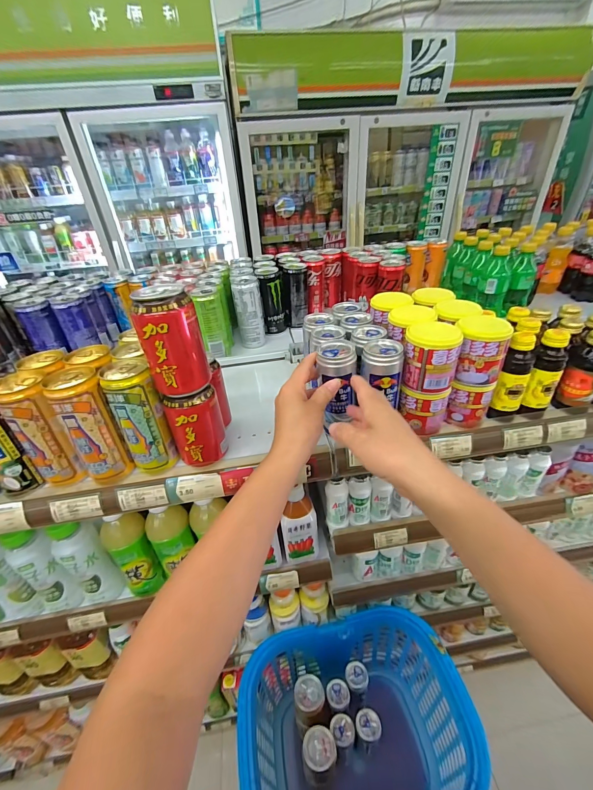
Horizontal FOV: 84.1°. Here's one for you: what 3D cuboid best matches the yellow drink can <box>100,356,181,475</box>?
[{"bbox_3d":[-0.193,0.030,0.412,0.054,0.139,0.053,-23,38,-25],"label":"yellow drink can"}]

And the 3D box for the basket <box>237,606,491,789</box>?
[{"bbox_3d":[0.110,0.673,0.688,0.409,0.268,0.285,-8,34,-5],"label":"basket"}]

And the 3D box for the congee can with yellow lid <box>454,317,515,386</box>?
[{"bbox_3d":[0.241,-0.060,0.433,0.060,0.070,0.056,10,37,19],"label":"congee can with yellow lid"}]

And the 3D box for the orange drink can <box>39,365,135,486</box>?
[{"bbox_3d":[-0.251,0.040,0.406,0.053,0.138,0.061,-31,42,-33],"label":"orange drink can"}]

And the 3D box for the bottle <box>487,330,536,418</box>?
[{"bbox_3d":[0.302,-0.024,0.455,0.034,0.125,0.038,22,42,33],"label":"bottle"}]

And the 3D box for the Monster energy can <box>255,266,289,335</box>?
[{"bbox_3d":[-0.054,-0.220,0.768,0.061,0.137,0.054,-5,34,-1],"label":"Monster energy can"}]

